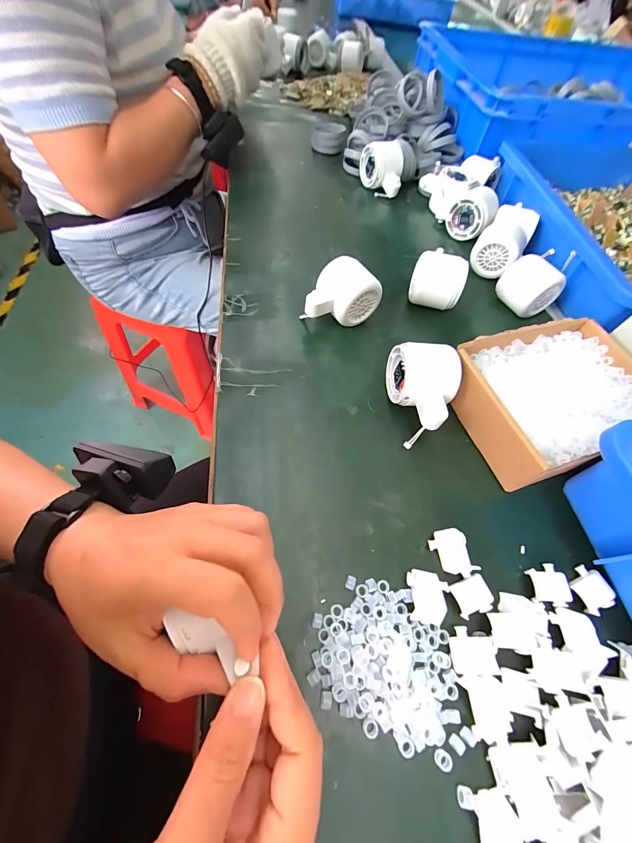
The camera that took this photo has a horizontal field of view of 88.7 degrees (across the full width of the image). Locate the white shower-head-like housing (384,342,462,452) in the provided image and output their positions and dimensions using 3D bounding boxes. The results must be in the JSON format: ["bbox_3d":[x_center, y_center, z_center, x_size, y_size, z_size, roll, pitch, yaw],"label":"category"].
[{"bbox_3d":[0.102,-0.028,0.301,0.055,0.049,0.083,0,60,-6],"label":"white shower-head-like housing"}]

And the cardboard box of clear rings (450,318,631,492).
[{"bbox_3d":[0.229,-0.028,0.312,0.175,0.048,0.131,-17,63,-15],"label":"cardboard box of clear rings"}]

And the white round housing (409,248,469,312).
[{"bbox_3d":[0.145,-0.170,0.387,0.053,0.049,0.055,1,60,-2],"label":"white round housing"}]

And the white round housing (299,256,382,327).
[{"bbox_3d":[0.027,-0.131,0.351,0.057,0.054,0.067,38,63,15],"label":"white round housing"}]

